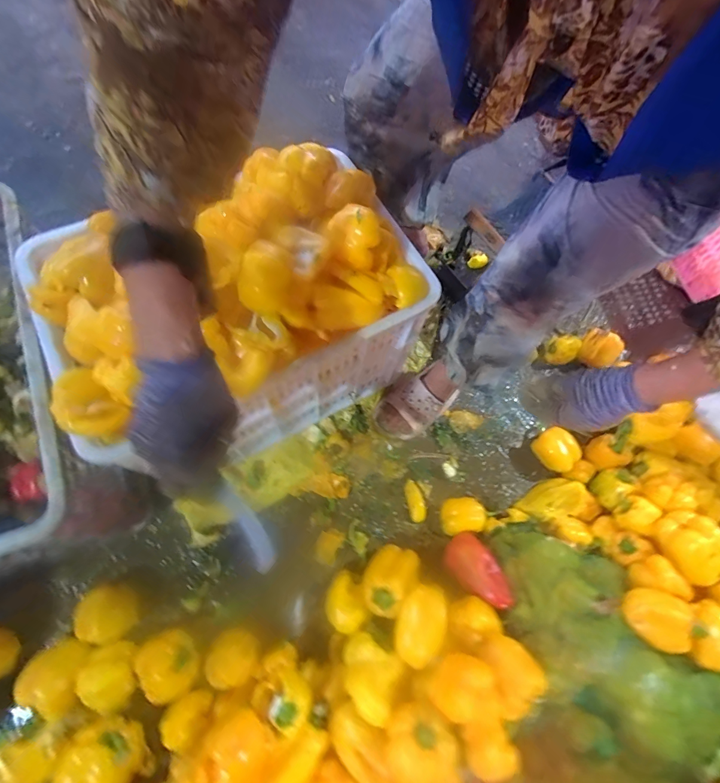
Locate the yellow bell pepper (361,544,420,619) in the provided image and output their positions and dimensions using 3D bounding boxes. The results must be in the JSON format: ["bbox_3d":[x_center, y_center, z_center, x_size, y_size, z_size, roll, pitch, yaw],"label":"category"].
[{"bbox_3d":[0.054,0.318,0.651,0.091,0.104,0.067,16,111,26],"label":"yellow bell pepper"}]

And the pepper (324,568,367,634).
[{"bbox_3d":[-0.023,0.360,0.650,0.070,0.058,0.076,0,76,-1],"label":"pepper"}]

